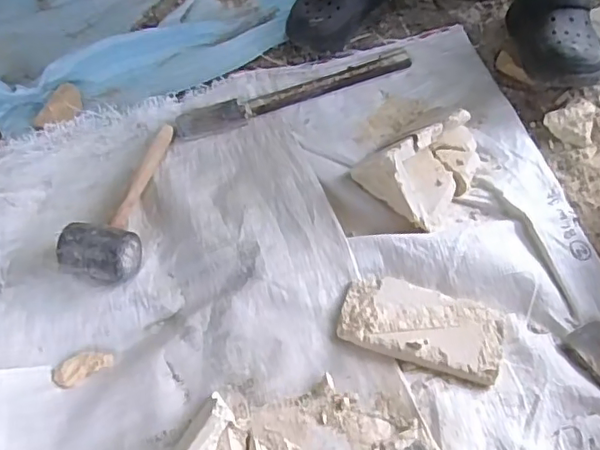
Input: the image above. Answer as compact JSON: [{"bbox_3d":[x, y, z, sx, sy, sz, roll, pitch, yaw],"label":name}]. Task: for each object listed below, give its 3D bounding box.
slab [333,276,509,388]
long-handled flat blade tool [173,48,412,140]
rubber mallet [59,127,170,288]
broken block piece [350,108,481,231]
[{"bbox_3d":[0.152,0.125,0.721,0.197,0.019,0.102,15,60,13],"label":"slab"},{"bbox_3d":[-0.005,-0.221,0.972,0.418,0.017,0.057,-19,58,-8],"label":"long-handled flat blade tool"},{"bbox_3d":[-0.254,-0.042,0.847,0.098,0.076,0.291,2,45,5],"label":"rubber mallet"},{"bbox_3d":[0.191,-0.105,0.835,0.193,0.075,0.154,-37,62,-18],"label":"broken block piece"}]

